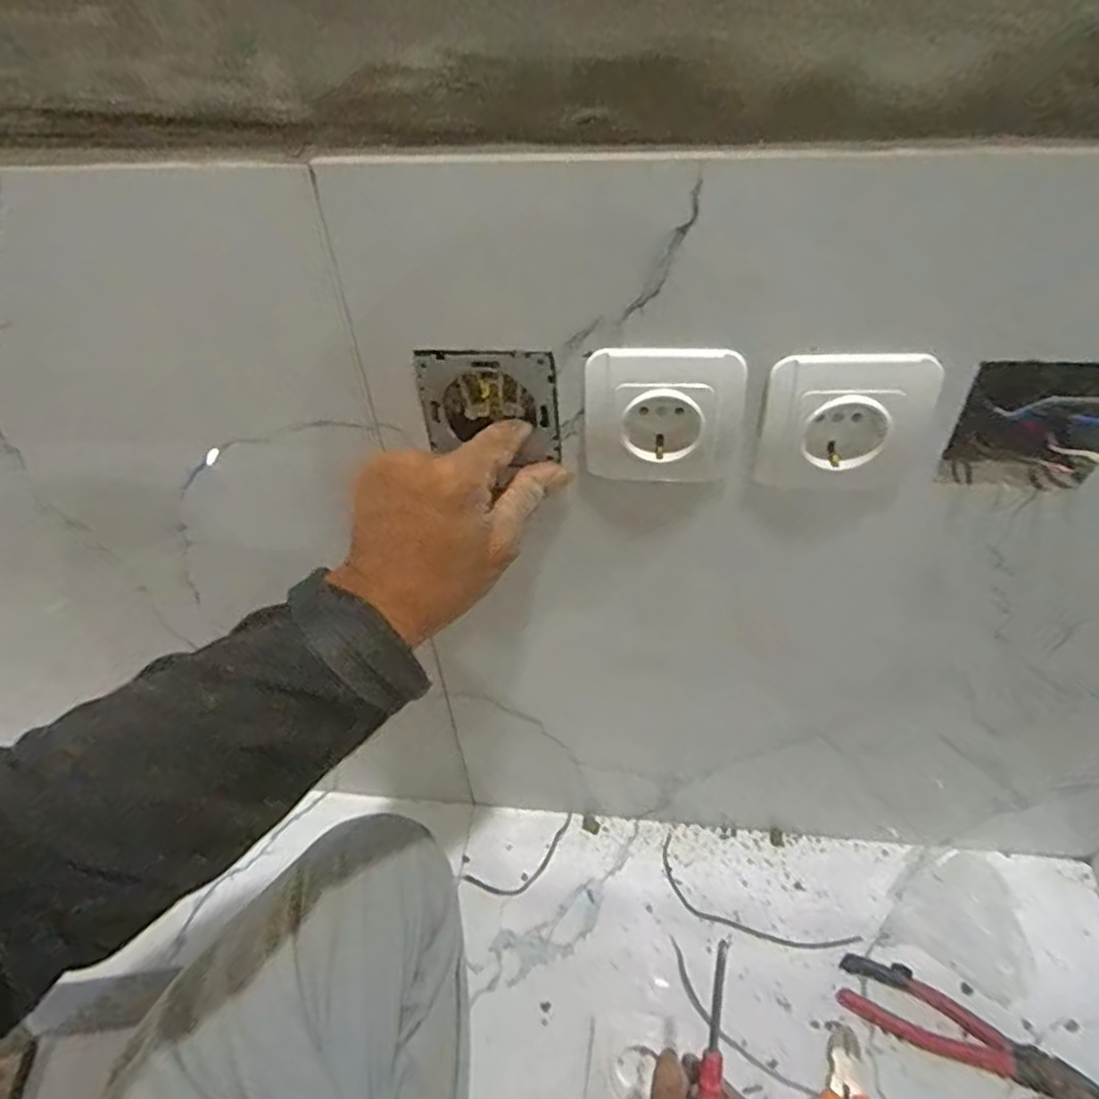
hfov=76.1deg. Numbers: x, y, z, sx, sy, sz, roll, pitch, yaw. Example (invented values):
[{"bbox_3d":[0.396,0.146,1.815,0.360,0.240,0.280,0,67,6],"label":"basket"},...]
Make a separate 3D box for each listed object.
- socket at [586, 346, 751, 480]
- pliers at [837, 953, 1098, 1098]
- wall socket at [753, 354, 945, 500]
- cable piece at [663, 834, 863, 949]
[{"bbox_3d":[0.058,-0.071,0.366,0.078,0.073,0.021,0,44,4],"label":"socket"},{"bbox_3d":[0.331,0.379,0.549,0.192,0.015,0.043,17,46,21],"label":"pliers"},{"bbox_3d":[0.150,-0.063,0.359,0.081,0.081,0.022,6,45,9],"label":"wall socket"},{"bbox_3d":[0.179,0.325,0.632,0.180,0.004,0.054,21,48,25],"label":"cable piece"}]

